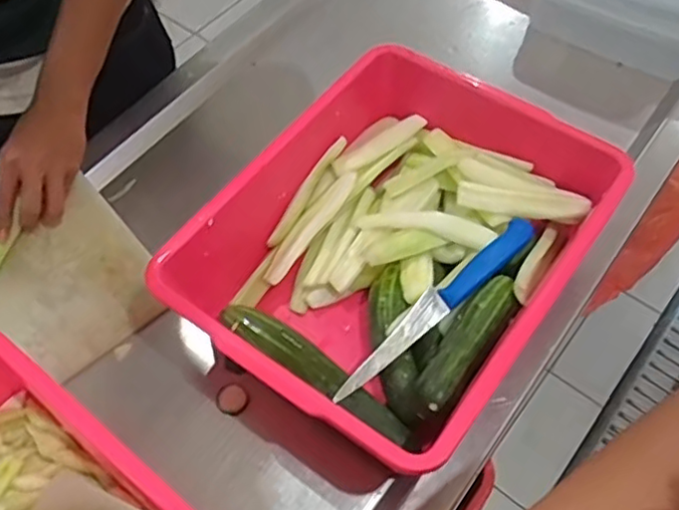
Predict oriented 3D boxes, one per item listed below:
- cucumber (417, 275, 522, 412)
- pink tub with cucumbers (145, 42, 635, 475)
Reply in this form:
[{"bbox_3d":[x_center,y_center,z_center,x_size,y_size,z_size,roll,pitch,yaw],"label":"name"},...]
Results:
[{"bbox_3d":[0.119,0.082,0.607,0.041,0.037,0.143,32,65,19],"label":"cucumber"},{"bbox_3d":[0.049,-0.010,0.671,0.310,0.138,0.389,34,65,20],"label":"pink tub with cucumbers"}]

